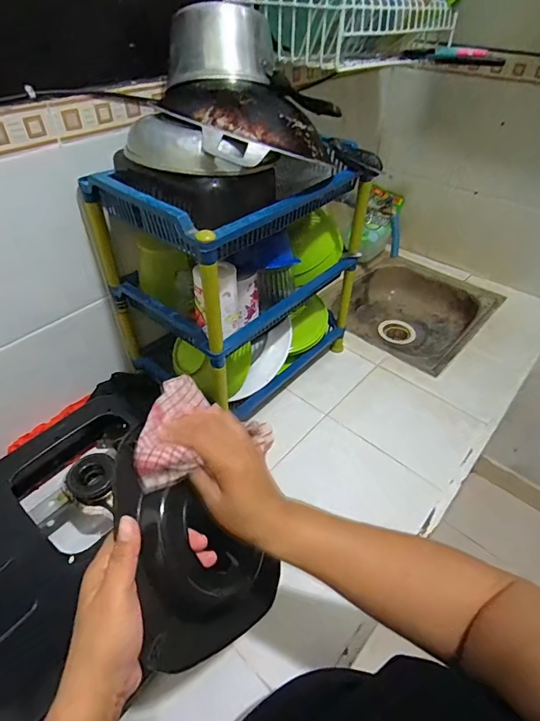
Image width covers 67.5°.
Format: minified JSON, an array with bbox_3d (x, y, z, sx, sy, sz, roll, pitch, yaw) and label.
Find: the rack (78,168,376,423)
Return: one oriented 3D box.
[{"bbox_3d":[-0.055,-0.155,0.734,0.272,0.391,0.378,32,51,28],"label":"rack"}]

